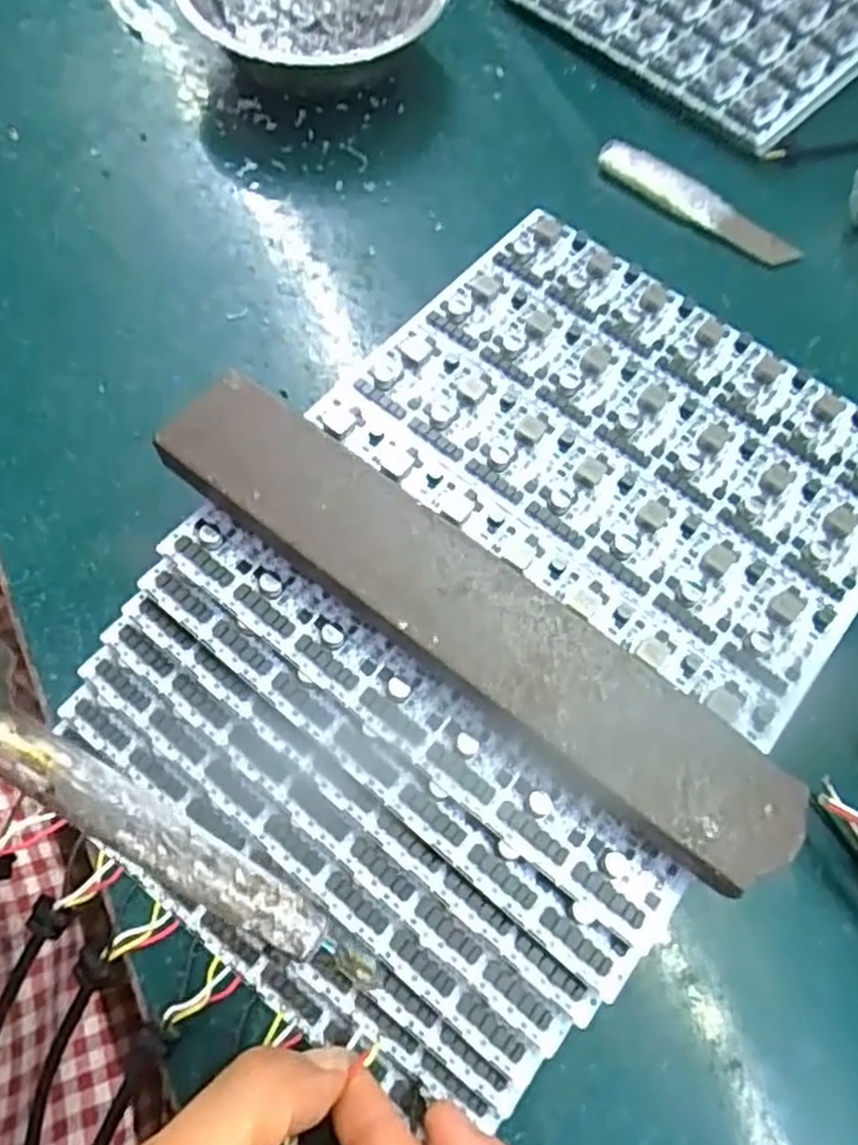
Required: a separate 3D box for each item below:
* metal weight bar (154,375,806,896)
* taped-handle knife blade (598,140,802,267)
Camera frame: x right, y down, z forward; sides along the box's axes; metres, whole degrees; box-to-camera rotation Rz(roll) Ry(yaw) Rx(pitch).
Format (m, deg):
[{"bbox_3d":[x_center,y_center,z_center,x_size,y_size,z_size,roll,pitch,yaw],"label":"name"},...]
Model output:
[{"bbox_3d":[0.009,0.012,0.218,0.197,0.023,0.035,37,70,12],"label":"metal weight bar"},{"bbox_3d":[0.127,-0.175,0.362,0.100,0.013,0.020,32,69,11],"label":"taped-handle knife blade"}]

